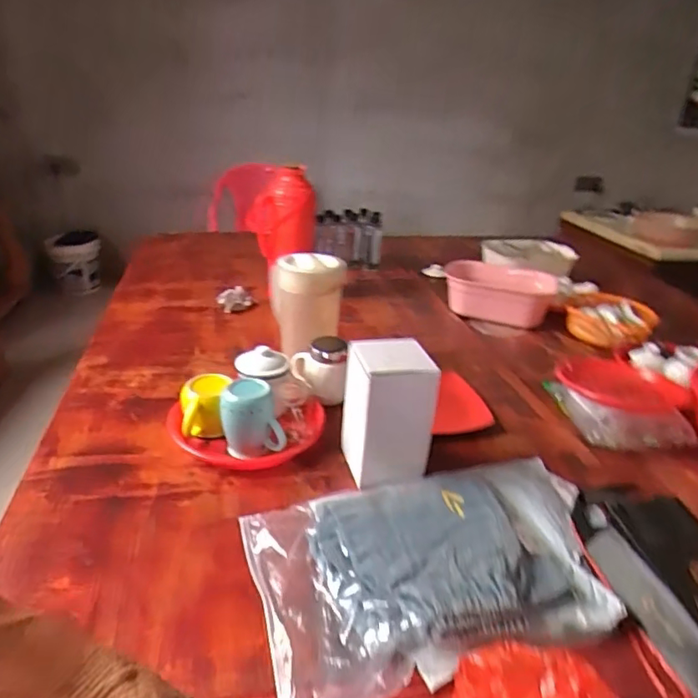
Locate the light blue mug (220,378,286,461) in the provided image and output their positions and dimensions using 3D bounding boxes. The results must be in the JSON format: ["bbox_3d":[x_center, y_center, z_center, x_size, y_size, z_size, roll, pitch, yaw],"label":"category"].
[{"bbox_3d":[-0.155,0.114,0.851,0.096,0.117,0.073,-4,27,-16],"label":"light blue mug"}]

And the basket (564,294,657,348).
[{"bbox_3d":[0.696,-0.072,1.426,0.200,0.088,0.200,3,26,-2],"label":"basket"}]

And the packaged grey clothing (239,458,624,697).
[{"bbox_3d":[0.127,0.256,0.681,0.486,0.046,0.296,-6,28,-20],"label":"packaged grey clothing"}]

